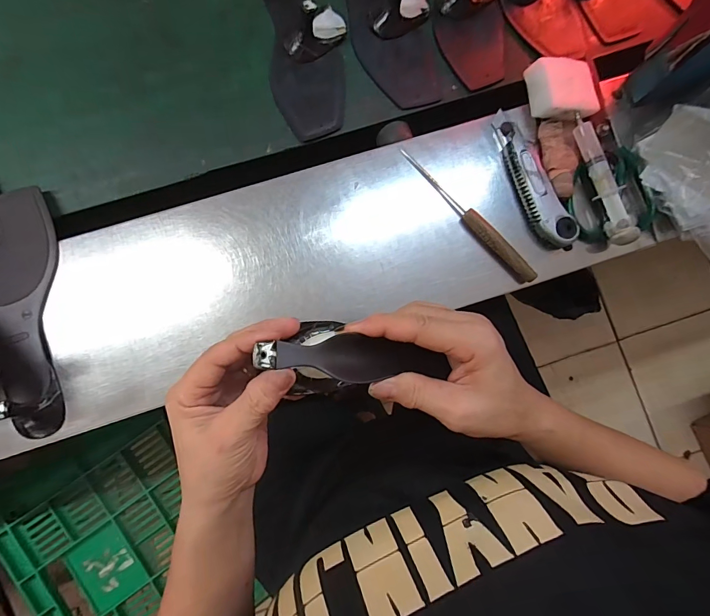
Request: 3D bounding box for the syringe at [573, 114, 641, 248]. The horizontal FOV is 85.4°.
[{"bbox_3d":[0.266,-0.137,0.411,0.021,0.027,0.143,-15,80,-4],"label":"syringe"}]

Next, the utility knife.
[{"bbox_3d":[0.189,-0.139,0.416,0.035,0.018,0.163,-26,81,-6],"label":"utility knife"}]

